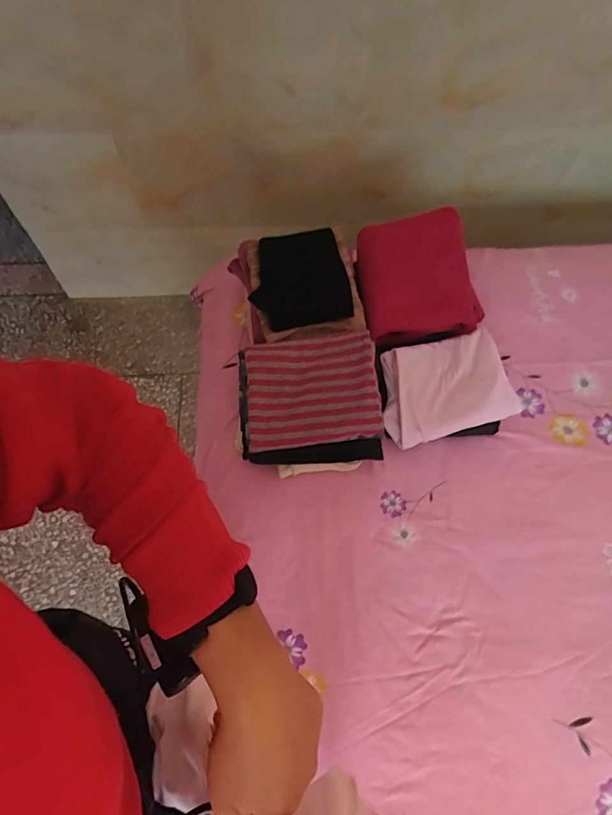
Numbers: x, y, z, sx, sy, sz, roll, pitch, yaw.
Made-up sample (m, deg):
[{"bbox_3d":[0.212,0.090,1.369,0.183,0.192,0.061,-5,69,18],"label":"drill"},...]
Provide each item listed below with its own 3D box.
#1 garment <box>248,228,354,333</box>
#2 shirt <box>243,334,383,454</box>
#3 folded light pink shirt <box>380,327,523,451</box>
[{"bbox_3d":[-0.011,-0.228,0.827,0.167,0.019,0.171,-12,84,-3],"label":"garment"},{"bbox_3d":[0.011,-0.030,0.743,0.213,0.052,0.178,-6,66,-2],"label":"shirt"},{"bbox_3d":[0.244,-0.037,0.817,0.223,0.024,0.168,-17,80,1],"label":"folded light pink shirt"}]

